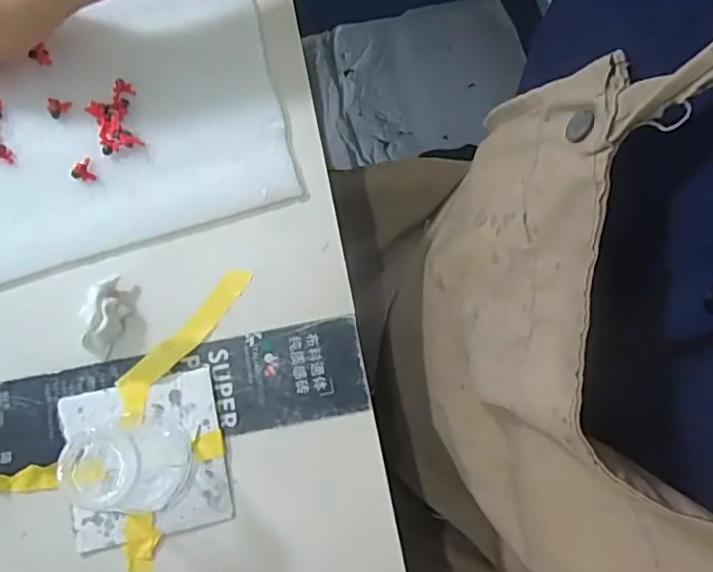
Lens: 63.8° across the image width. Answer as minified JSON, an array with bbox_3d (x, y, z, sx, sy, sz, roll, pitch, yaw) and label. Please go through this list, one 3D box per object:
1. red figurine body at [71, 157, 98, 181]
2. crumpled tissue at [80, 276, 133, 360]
[{"bbox_3d":[-0.176,-0.074,0.372,0.014,0.004,0.016,38,80,7],"label":"red figurine body"},{"bbox_3d":[-0.156,0.018,0.352,0.024,0.019,0.046,21,78,4],"label":"crumpled tissue"}]

